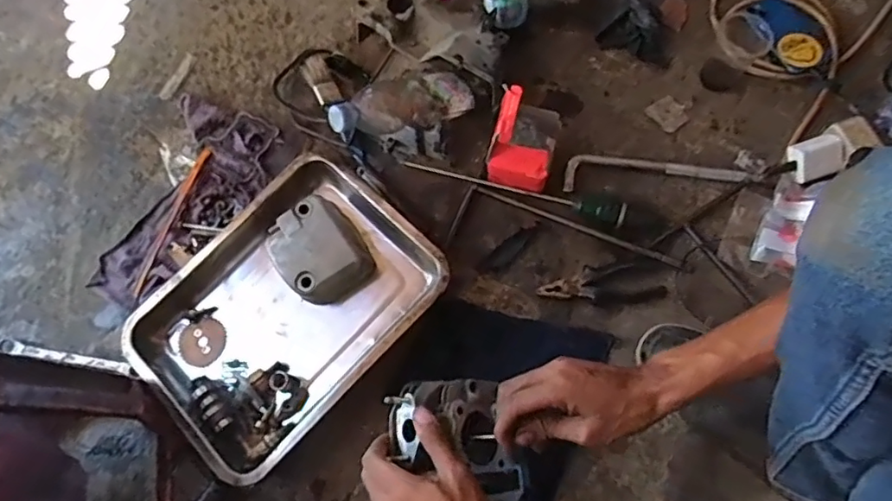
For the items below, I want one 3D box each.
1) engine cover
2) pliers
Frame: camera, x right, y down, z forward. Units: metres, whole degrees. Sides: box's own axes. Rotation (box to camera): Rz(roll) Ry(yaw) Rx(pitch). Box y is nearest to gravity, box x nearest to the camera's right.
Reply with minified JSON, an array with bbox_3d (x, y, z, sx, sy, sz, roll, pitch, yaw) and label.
[{"bbox_3d":[-0.159,0.004,0.721,0.107,0.070,0.121,-32,73,-12],"label":"engine cover"},{"bbox_3d":[0.195,0.041,0.709,0.153,0.021,0.049,-4,70,-3],"label":"pliers"}]

